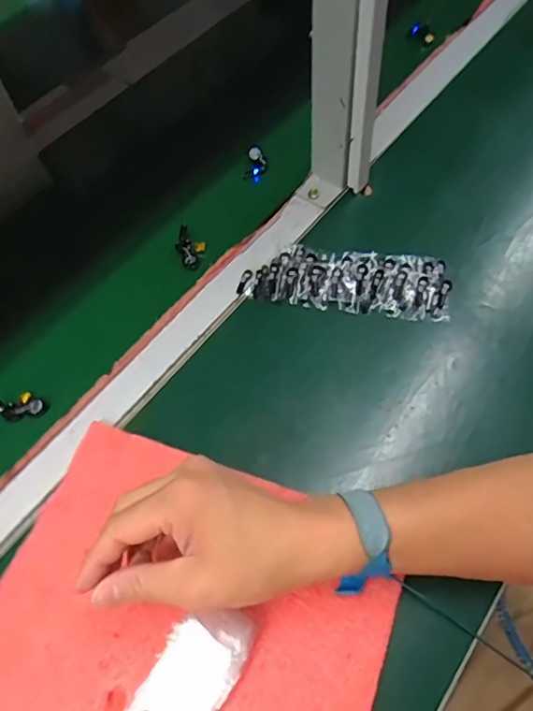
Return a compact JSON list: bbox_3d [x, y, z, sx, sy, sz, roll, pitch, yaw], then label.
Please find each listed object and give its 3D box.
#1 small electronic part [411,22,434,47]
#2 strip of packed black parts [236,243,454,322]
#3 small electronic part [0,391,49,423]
[{"bbox_3d":[0.221,-0.454,0.741,0.010,0.021,0.037,-40,67,-19],"label":"small electronic part"},{"bbox_3d":[0.073,-0.072,0.494,0.191,0.028,0.059,7,60,7],"label":"strip of packed black parts"},{"bbox_3d":[-0.216,0.044,0.456,0.048,0.010,0.025,-11,60,-3],"label":"small electronic part"}]

